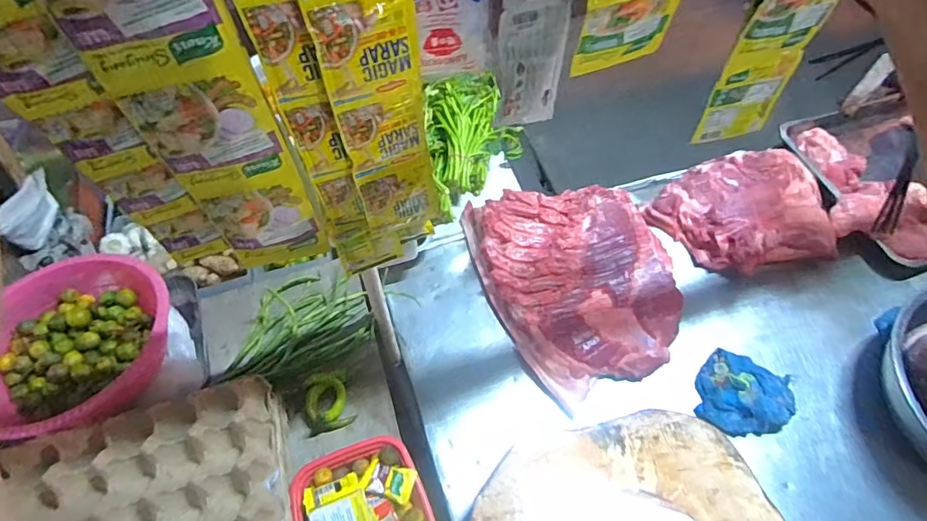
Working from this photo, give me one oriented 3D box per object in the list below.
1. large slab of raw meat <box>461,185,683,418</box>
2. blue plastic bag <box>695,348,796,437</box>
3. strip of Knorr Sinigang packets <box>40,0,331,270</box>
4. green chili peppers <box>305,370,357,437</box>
[{"bbox_3d":[0.216,0.024,0.931,0.330,0.058,0.399,-21,62,-14],"label":"large slab of raw meat"},{"bbox_3d":[0.470,0.219,0.838,0.144,0.046,0.155,34,64,17],"label":"blue plastic bag"},{"bbox_3d":[-0.186,-0.093,0.381,0.097,0.323,0.013,-13,60,-10],"label":"strip of Knorr Sinigang packets"},{"bbox_3d":[-0.181,0.188,0.680,0.058,0.020,0.077,-13,60,-9],"label":"green chili peppers"}]

